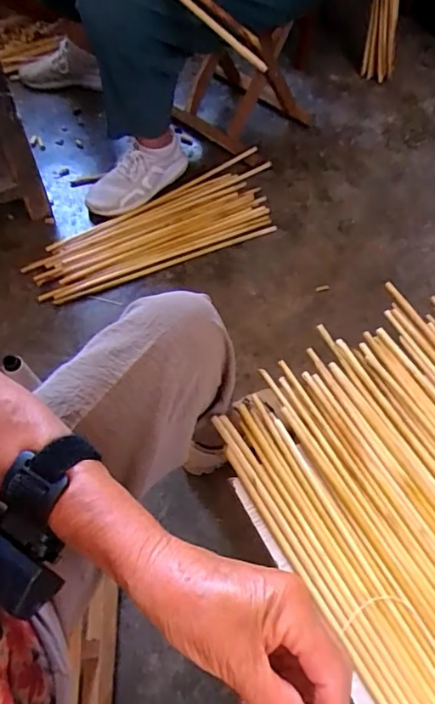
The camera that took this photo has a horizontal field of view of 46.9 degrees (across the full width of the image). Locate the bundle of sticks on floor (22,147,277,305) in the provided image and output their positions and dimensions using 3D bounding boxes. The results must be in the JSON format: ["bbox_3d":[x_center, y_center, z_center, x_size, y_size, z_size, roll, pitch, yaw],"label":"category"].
[{"bbox_3d":[-0.125,-0.272,1.096,0.568,0.046,0.202,-24,65,-15],"label":"bundle of sticks on floor"}]

